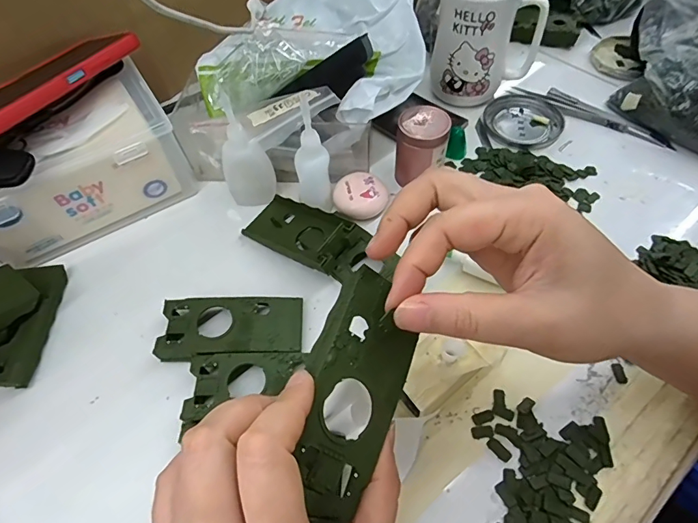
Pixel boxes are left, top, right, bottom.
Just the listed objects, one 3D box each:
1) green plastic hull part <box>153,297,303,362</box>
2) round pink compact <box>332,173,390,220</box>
[{"bbox_3d":[-0.088,0.049,0.324,0.103,0.007,0.045,-2,55,-3],"label":"green plastic hull part"},{"bbox_3d":[0.011,-0.060,0.389,0.050,0.014,0.041,22,60,18],"label":"round pink compact"}]

